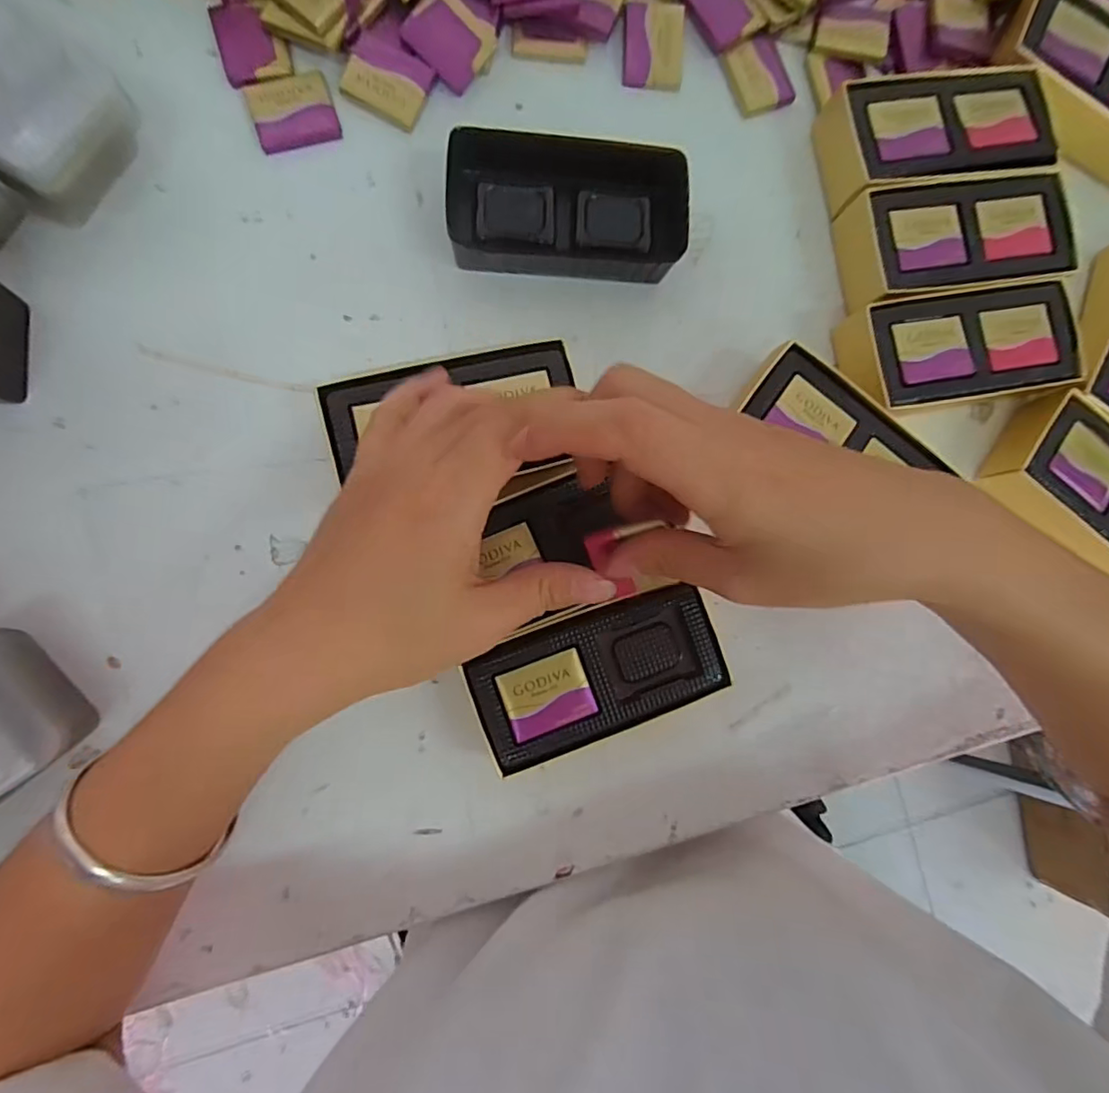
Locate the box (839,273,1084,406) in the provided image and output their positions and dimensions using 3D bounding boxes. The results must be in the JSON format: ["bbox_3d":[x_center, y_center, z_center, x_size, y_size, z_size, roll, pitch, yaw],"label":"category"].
[{"bbox_3d":[0.209,-0.103,0.306,0.123,0.029,0.057,-8,89,-7],"label":"box"}]

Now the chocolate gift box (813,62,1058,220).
[{"bbox_3d":[0.201,-0.220,0.313,0.120,0.030,0.056,-13,89,-7],"label":"chocolate gift box"}]

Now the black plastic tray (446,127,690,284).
[{"bbox_3d":[0.007,-0.169,0.292,0.118,0.024,0.058,3,88,-6],"label":"black plastic tray"}]

